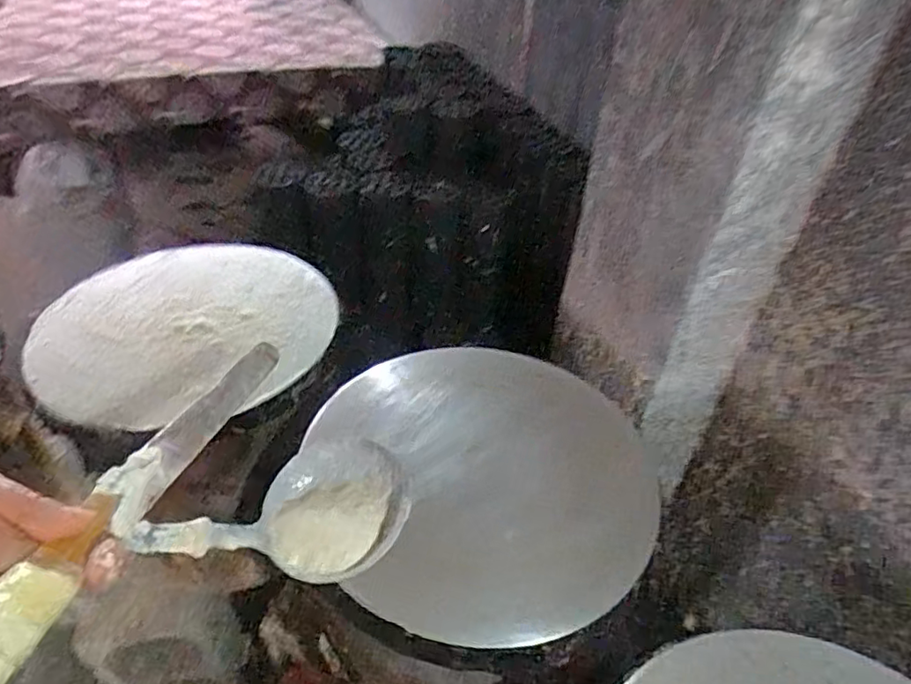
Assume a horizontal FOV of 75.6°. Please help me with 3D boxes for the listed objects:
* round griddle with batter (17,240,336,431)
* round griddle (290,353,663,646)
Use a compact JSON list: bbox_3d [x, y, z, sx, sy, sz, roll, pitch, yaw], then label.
[{"bbox_3d":[-0.360,-0.031,0.800,0.371,0.019,0.357,3,40,-2],"label":"round griddle with batter"},{"bbox_3d":[0.040,0.127,0.643,0.339,0.025,0.373,-13,43,-19],"label":"round griddle"}]

